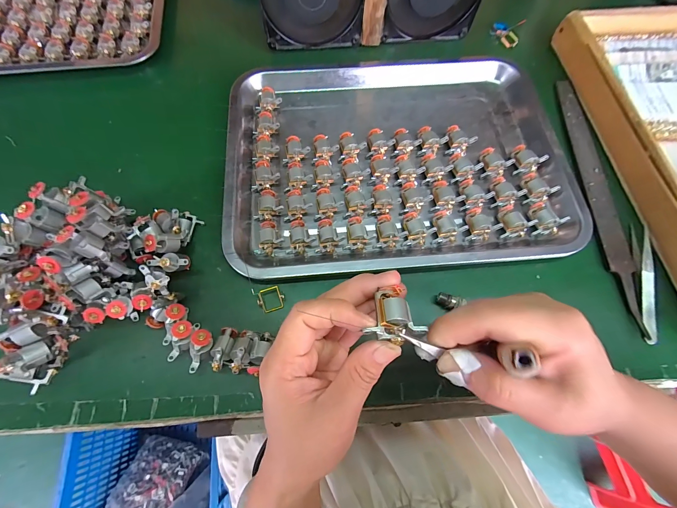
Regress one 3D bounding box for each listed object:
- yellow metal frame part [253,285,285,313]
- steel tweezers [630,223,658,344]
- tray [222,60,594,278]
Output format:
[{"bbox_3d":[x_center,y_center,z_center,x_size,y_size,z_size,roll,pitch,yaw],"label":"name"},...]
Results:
[{"bbox_3d":[-0.062,0.041,0.266,0.025,0.008,0.022,-13,70,-5],"label":"yellow metal frame part"},{"bbox_3d":[0.285,0.022,0.274,0.017,0.014,0.116,16,70,6],"label":"steel tweezers"},{"bbox_3d":[0.059,-0.116,0.327,0.347,0.030,0.279,-4,70,-2],"label":"tray"}]

